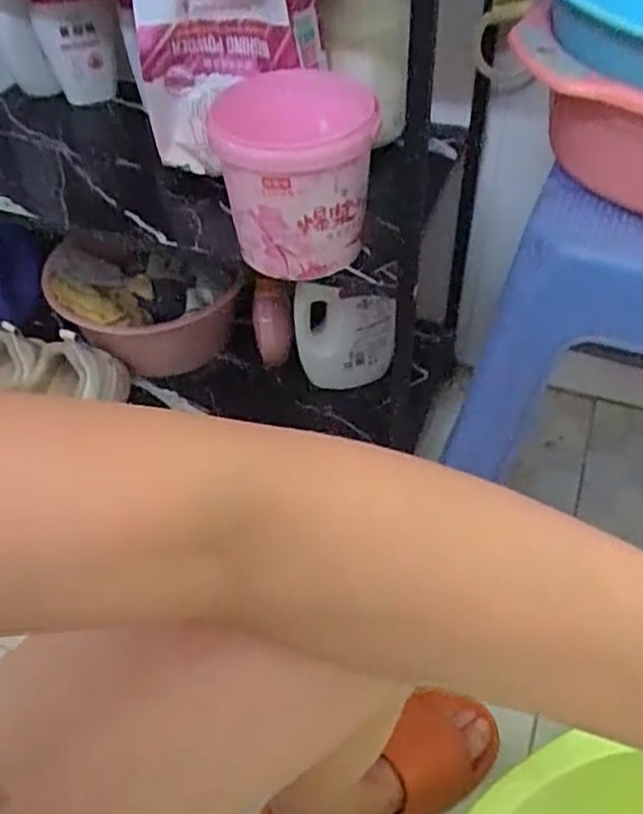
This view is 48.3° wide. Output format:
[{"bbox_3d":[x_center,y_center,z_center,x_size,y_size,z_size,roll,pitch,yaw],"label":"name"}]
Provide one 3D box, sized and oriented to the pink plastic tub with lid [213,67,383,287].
[{"bbox_3d":[-0.019,-0.205,0.631,0.125,0.128,0.161,2,48,4],"label":"pink plastic tub with lid"}]

